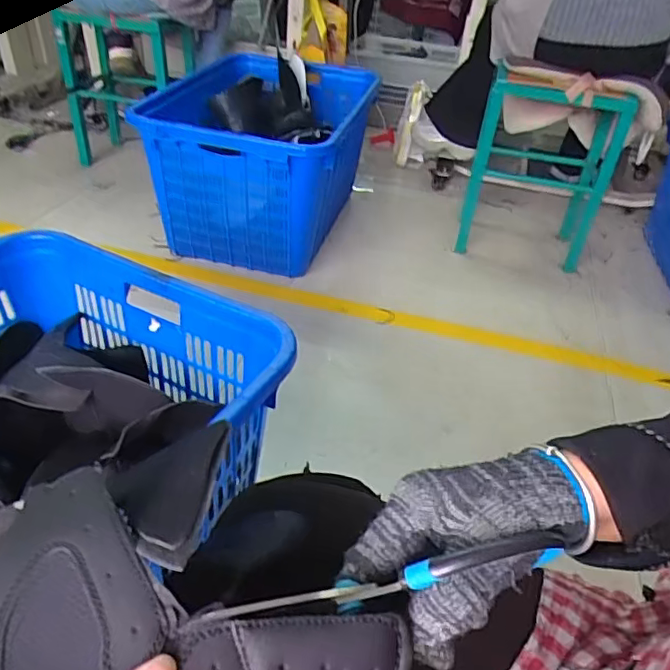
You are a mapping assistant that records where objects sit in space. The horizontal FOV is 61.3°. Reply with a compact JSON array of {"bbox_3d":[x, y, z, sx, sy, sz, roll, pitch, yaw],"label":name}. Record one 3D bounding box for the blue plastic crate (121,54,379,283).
[{"bbox_3d":[-0.193,-0.546,1.705,0.531,0.376,0.832,10,38,5],"label":"blue plastic crate"}]

